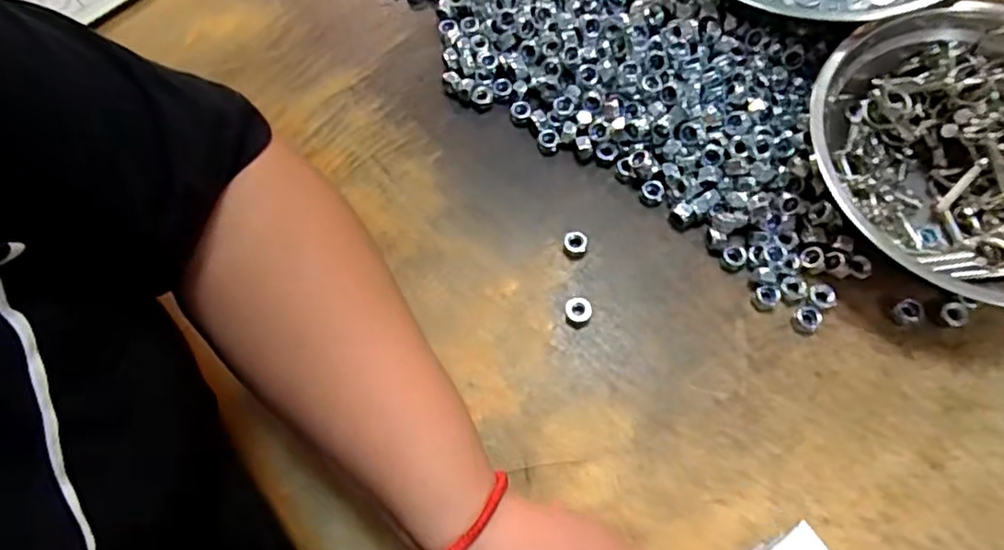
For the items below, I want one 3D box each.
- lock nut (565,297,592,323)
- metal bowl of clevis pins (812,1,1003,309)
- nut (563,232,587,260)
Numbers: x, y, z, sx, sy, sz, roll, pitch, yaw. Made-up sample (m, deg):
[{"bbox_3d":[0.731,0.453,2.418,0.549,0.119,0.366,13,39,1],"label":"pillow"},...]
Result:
[{"bbox_3d":[0.050,0.023,0.427,0.017,0.006,0.016,-1,67,2],"label":"lock nut"},{"bbox_3d":[0.322,-0.077,0.421,0.214,0.057,0.200,-1,67,2],"label":"metal bowl of clevis pins"},{"bbox_3d":[0.050,-0.019,0.439,0.016,0.014,0.015,-1,67,2],"label":"nut"}]

